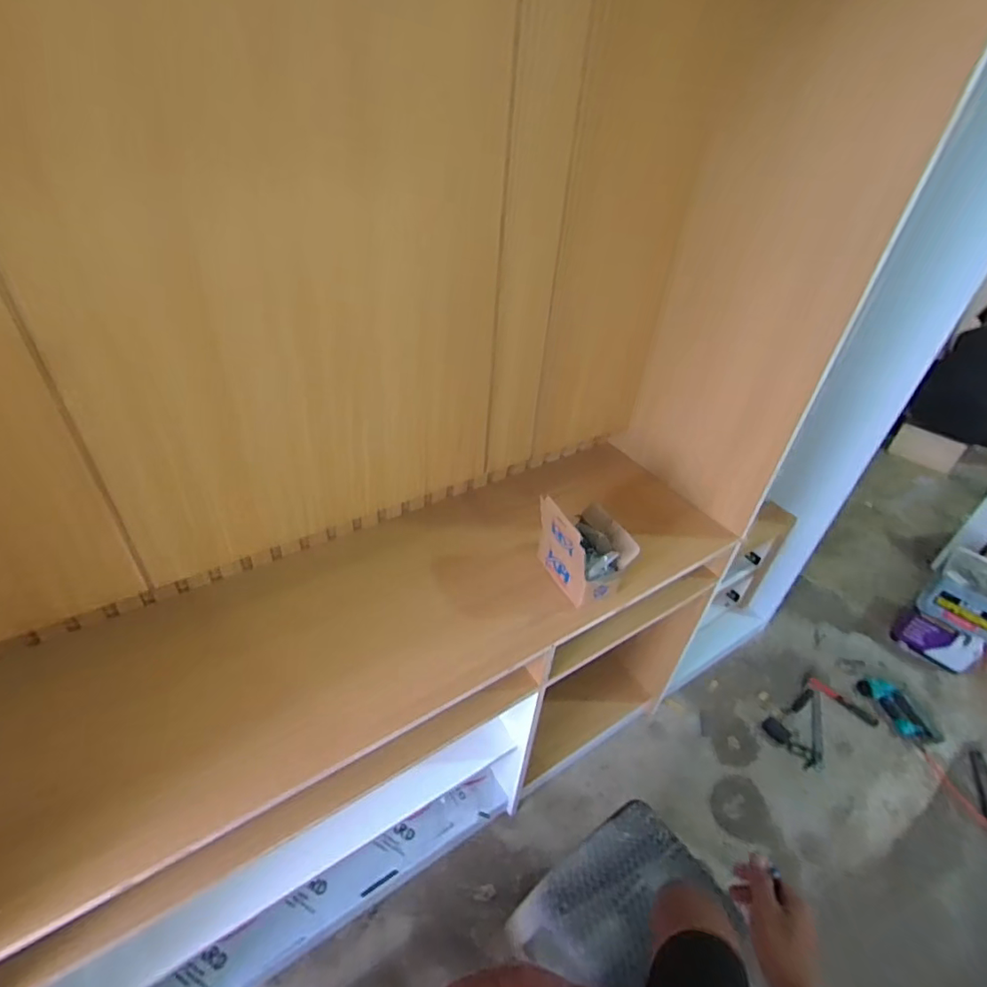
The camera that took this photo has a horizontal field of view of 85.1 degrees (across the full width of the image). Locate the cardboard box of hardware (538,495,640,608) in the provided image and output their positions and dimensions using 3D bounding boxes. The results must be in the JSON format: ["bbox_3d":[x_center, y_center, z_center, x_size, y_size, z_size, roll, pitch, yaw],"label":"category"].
[{"bbox_3d":[0.185,0.100,1.082,0.164,0.149,0.198,-12,42,-20],"label":"cardboard box of hardware"}]

